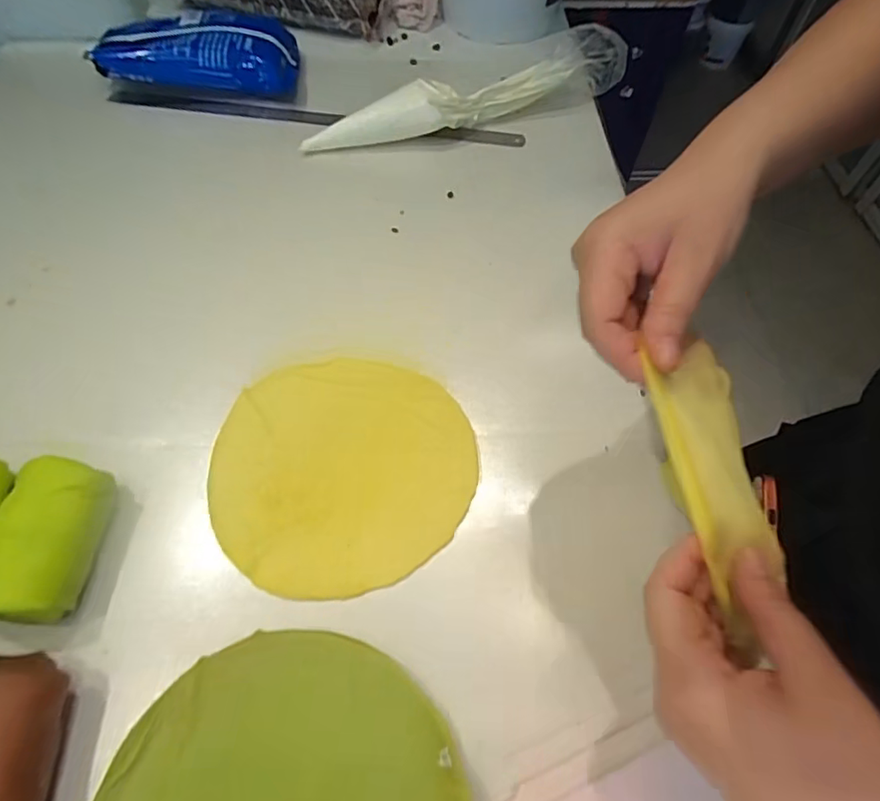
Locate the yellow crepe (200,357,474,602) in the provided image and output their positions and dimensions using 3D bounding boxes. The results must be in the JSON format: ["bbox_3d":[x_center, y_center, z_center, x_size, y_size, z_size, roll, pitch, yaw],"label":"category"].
[{"bbox_3d":[-0.072,0.048,0.406,0.195,0.006,0.187,1,58,-2],"label":"yellow crepe"}]

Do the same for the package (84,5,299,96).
[{"bbox_3d":[-0.303,-0.434,0.657,0.240,0.062,0.096,-1,59,-2],"label":"package"}]

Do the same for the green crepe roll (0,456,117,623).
[{"bbox_3d":[-0.259,0.092,0.345,0.059,0.056,0.100,1,59,-1],"label":"green crepe roll"}]

